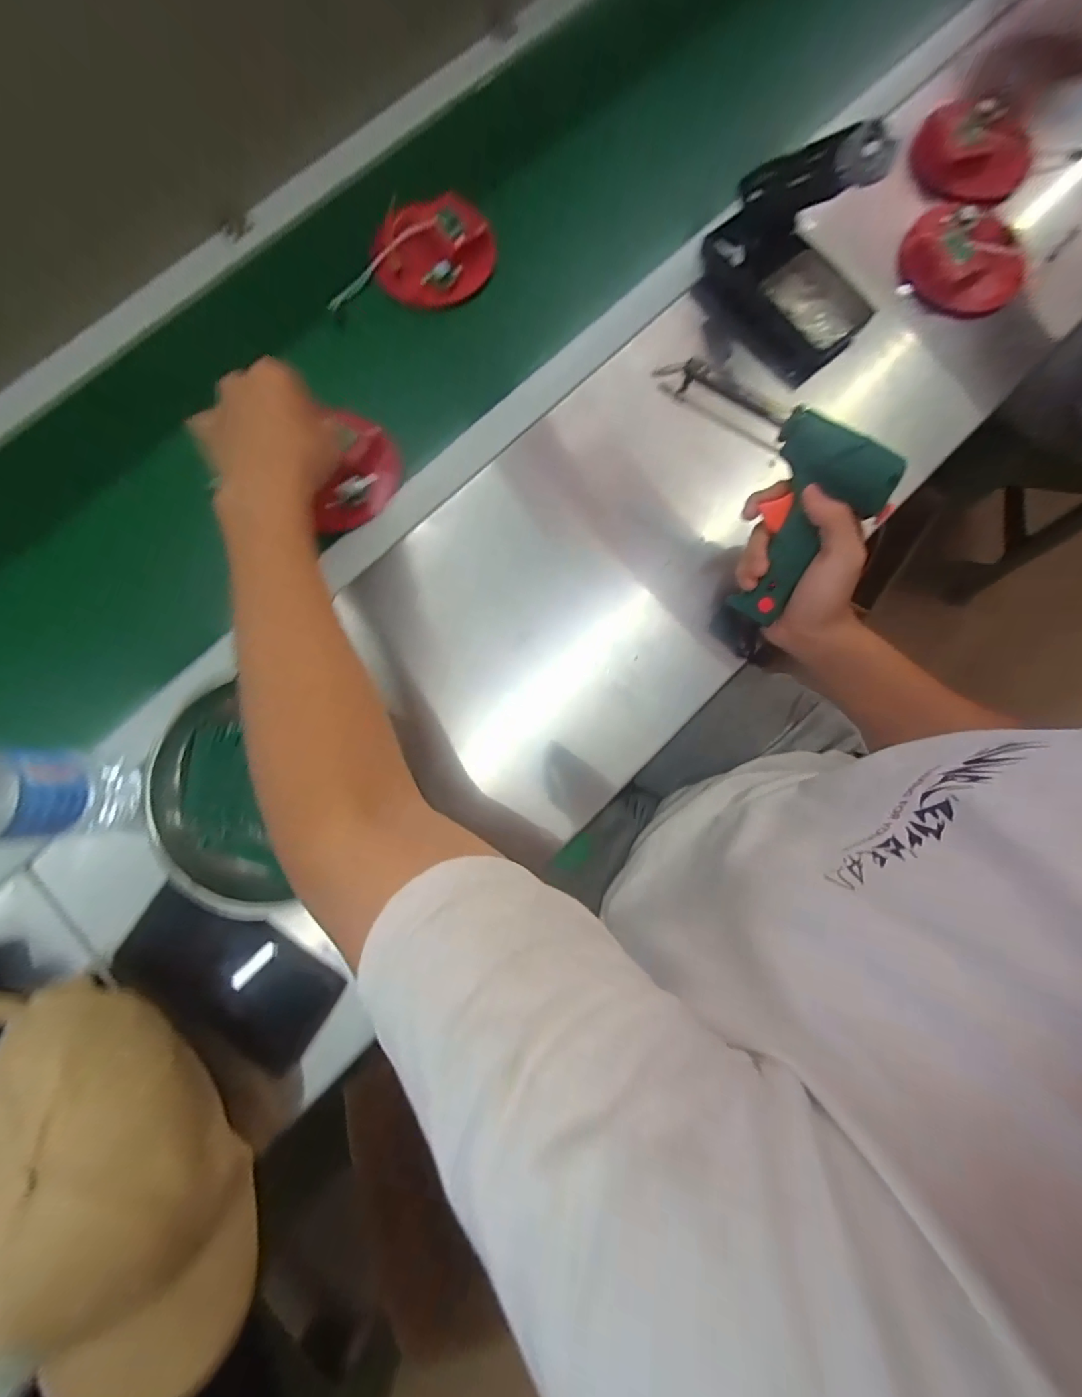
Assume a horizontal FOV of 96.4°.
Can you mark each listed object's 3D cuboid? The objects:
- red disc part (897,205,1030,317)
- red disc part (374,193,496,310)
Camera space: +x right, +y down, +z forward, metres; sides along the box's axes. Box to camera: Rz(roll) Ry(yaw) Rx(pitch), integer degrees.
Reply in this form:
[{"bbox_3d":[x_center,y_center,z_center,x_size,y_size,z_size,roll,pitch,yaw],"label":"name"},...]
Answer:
[{"bbox_3d":[0.436,-0.454,0.497,0.127,0.023,0.121,25,80,3],"label":"red disc part"},{"bbox_3d":[-0.107,-0.449,0.489,0.123,0.033,0.085,-23,81,-5],"label":"red disc part"}]

